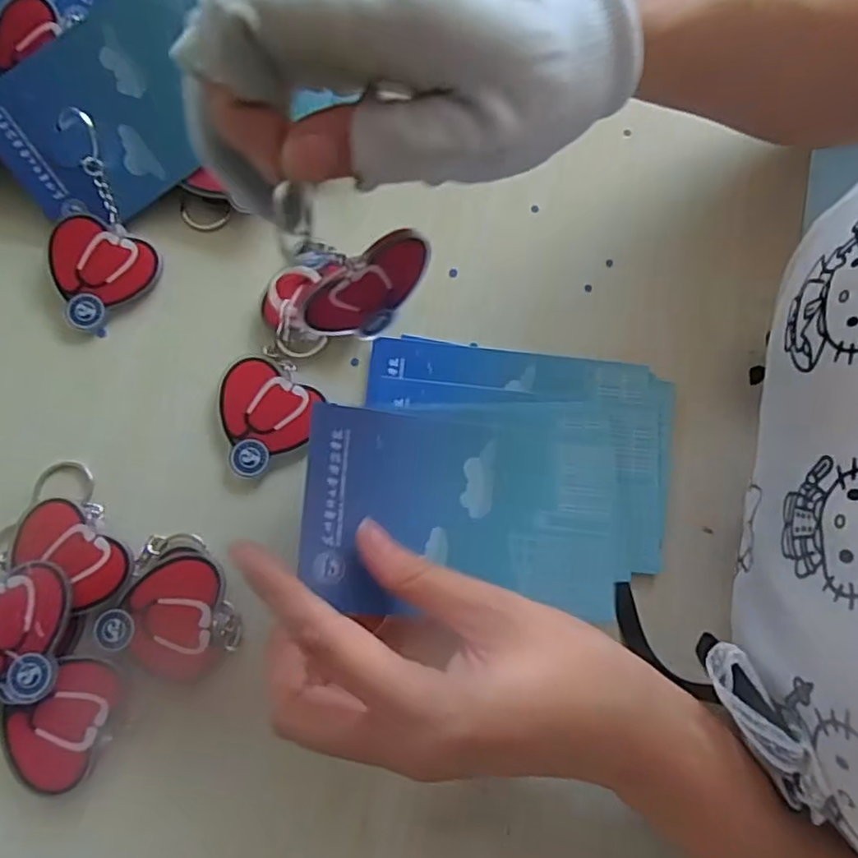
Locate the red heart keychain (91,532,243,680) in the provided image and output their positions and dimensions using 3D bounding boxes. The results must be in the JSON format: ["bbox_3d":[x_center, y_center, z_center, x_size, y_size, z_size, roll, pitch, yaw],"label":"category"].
[{"bbox_3d":[-0.104,0.073,0.258,0.054,0.004,0.053,1,76,-3],"label":"red heart keychain"}]

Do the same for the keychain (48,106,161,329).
[{"bbox_3d":[-0.161,-0.094,0.294,0.048,0.025,0.083,-21,78,-9],"label":"keychain"}]

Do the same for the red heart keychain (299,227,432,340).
[{"bbox_3d":[-0.023,-0.049,0.234,0.049,0.047,0.008,-33,78,-10],"label":"red heart keychain"}]

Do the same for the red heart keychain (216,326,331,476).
[{"bbox_3d":[-0.071,-0.011,0.288,0.049,0.005,0.059,-11,77,-6],"label":"red heart keychain"}]

